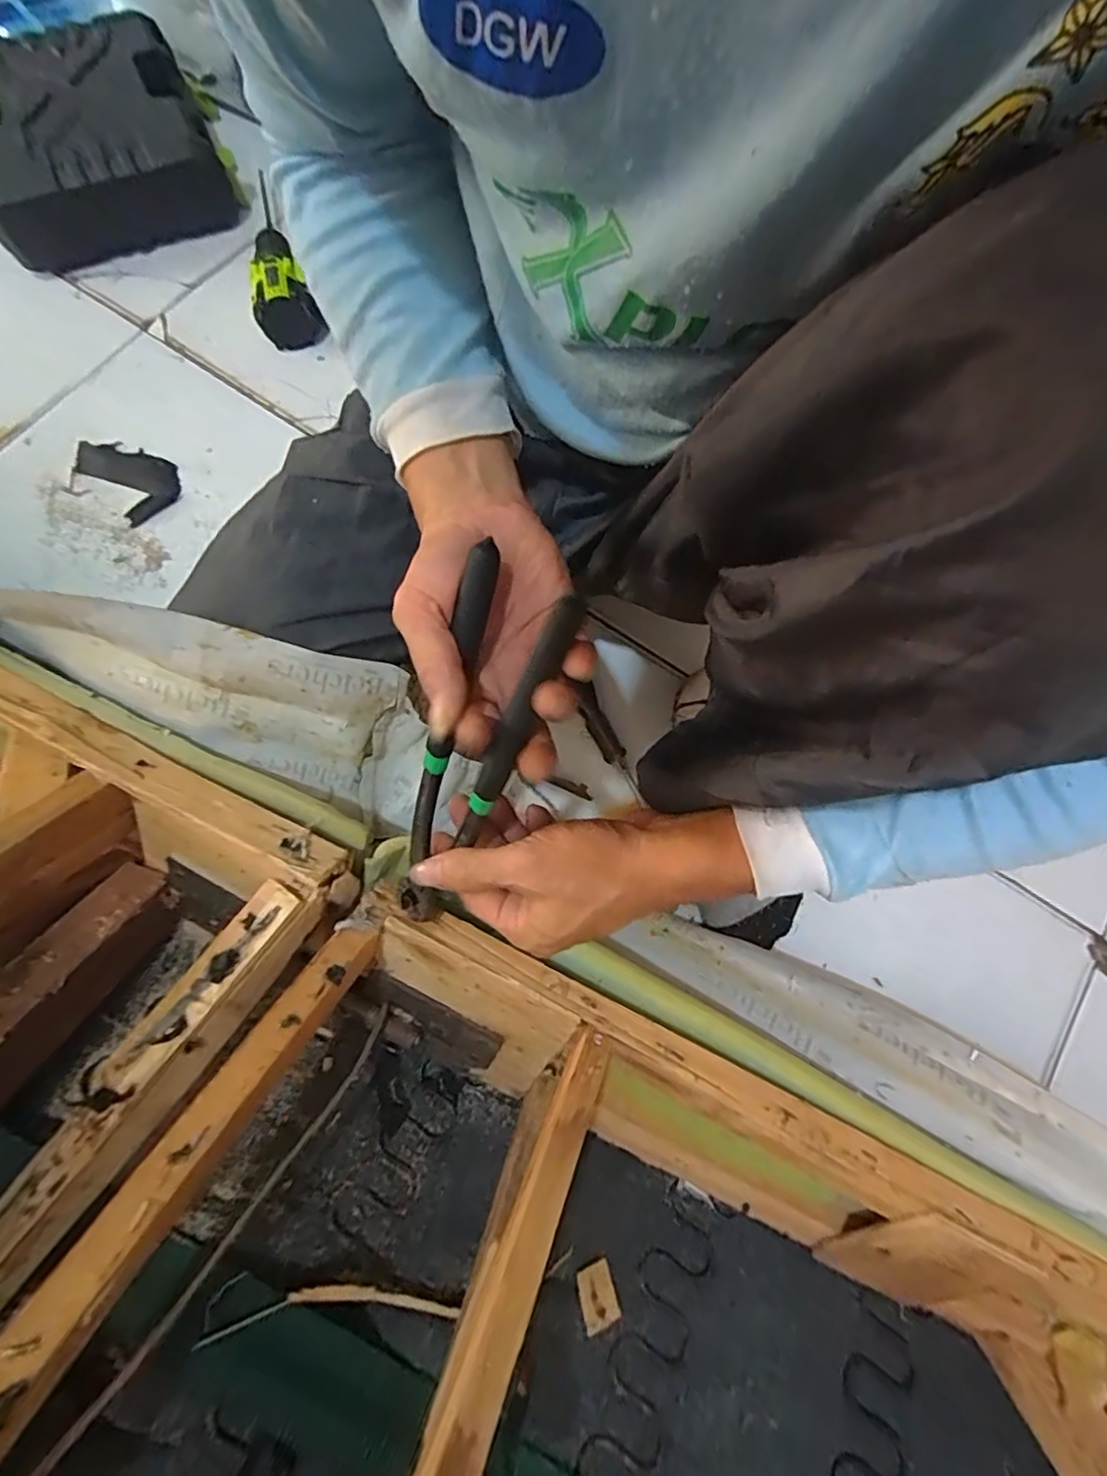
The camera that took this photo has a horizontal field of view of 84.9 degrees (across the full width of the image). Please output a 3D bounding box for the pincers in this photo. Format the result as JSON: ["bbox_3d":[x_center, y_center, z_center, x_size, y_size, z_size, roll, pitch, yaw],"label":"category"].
[{"bbox_3d":[-0.052,0.016,0.330,0.059,0.036,0.217,27,117,6],"label":"pincers"}]

